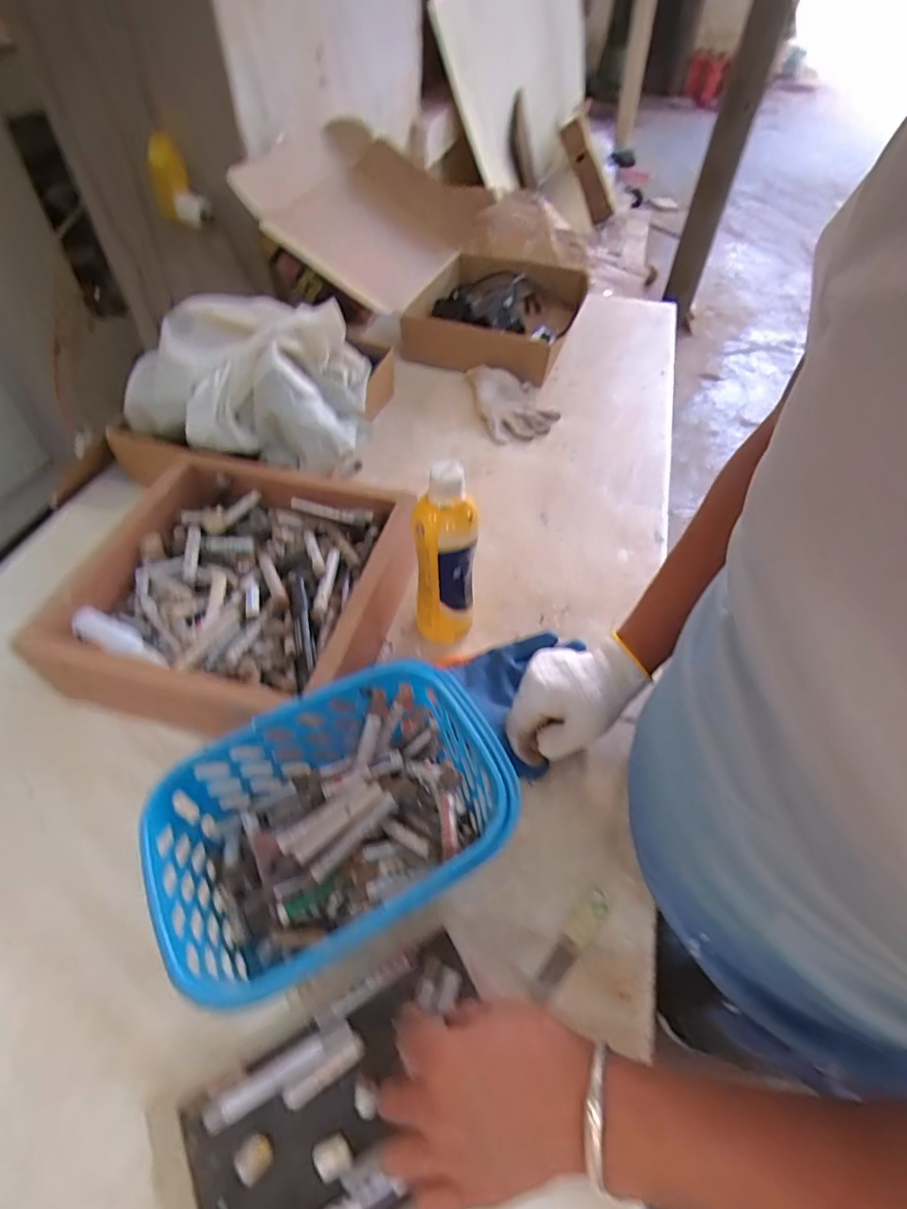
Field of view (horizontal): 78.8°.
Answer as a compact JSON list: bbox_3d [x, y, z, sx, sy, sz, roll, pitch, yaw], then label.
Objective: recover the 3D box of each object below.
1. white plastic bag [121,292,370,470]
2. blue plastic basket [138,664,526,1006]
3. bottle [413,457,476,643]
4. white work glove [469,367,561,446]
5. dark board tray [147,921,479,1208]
[{"bbox_3d":[-0.266,-0.302,0.730,0.282,0.114,0.239,-3,51,-3],"label":"white plastic bag"},{"bbox_3d":[-0.092,0.178,0.437,0.240,0.123,0.174,-20,56,-18],"label":"blue plastic basket"},{"bbox_3d":[-0.009,-0.040,0.549,0.057,0.211,0.050,-4,52,-6],"label":"bottle"},{"bbox_3d":[0.099,-0.337,0.906,0.117,0.034,0.184,-11,53,-11],"label":"white work glove"},{"bbox_3d":[-0.071,0.331,0.363,0.213,0.037,0.130,-23,56,-19],"label":"dark board tray"}]

